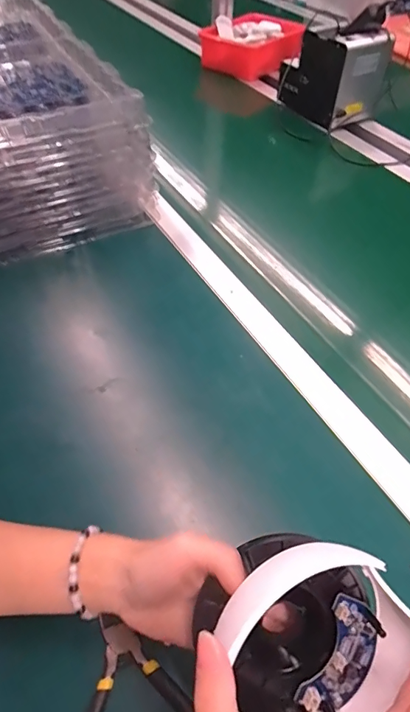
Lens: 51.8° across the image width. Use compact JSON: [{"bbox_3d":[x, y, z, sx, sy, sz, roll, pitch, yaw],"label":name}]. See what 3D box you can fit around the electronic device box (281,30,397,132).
[{"bbox_3d":[0.265,-0.580,0.864,0.137,0.137,0.178,-25,56,-20],"label":"electronic device box"}]

